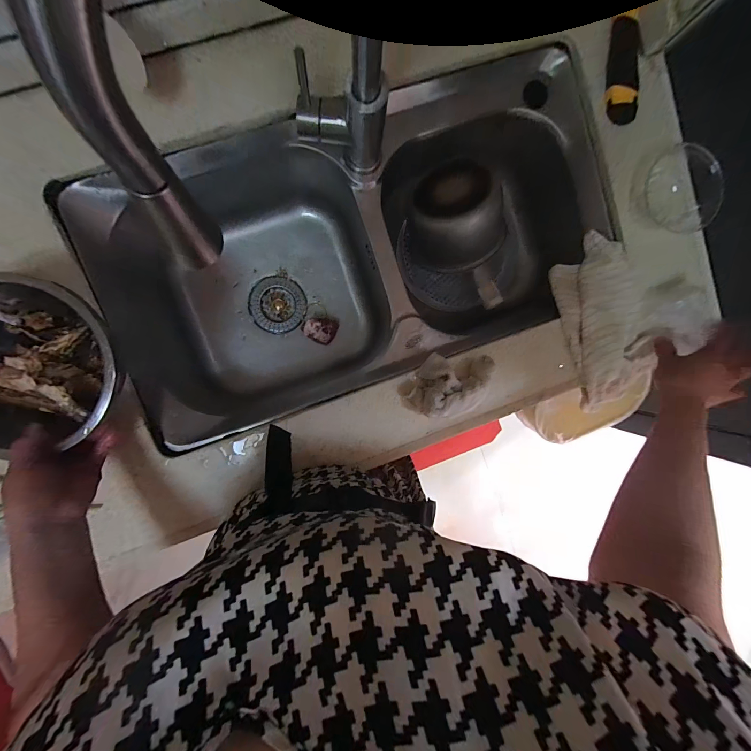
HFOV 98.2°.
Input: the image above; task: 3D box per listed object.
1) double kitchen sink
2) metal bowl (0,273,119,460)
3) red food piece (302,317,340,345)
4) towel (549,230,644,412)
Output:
[{"bbox_3d":[-0.024,-0.198,0.555,0.734,0.202,0.356,-19,97,-5],"label":"double kitchen sink"},{"bbox_3d":[-0.372,-0.010,0.358,0.182,0.073,0.166,-1,95,-7],"label":"metal bowl"},{"bbox_3d":[-0.105,-0.092,0.630,0.059,0.042,0.056,-1,95,-7],"label":"red food piece"},{"bbox_3d":[0.342,-0.080,0.503,0.122,0.071,0.267,-16,97,-5],"label":"towel"}]

